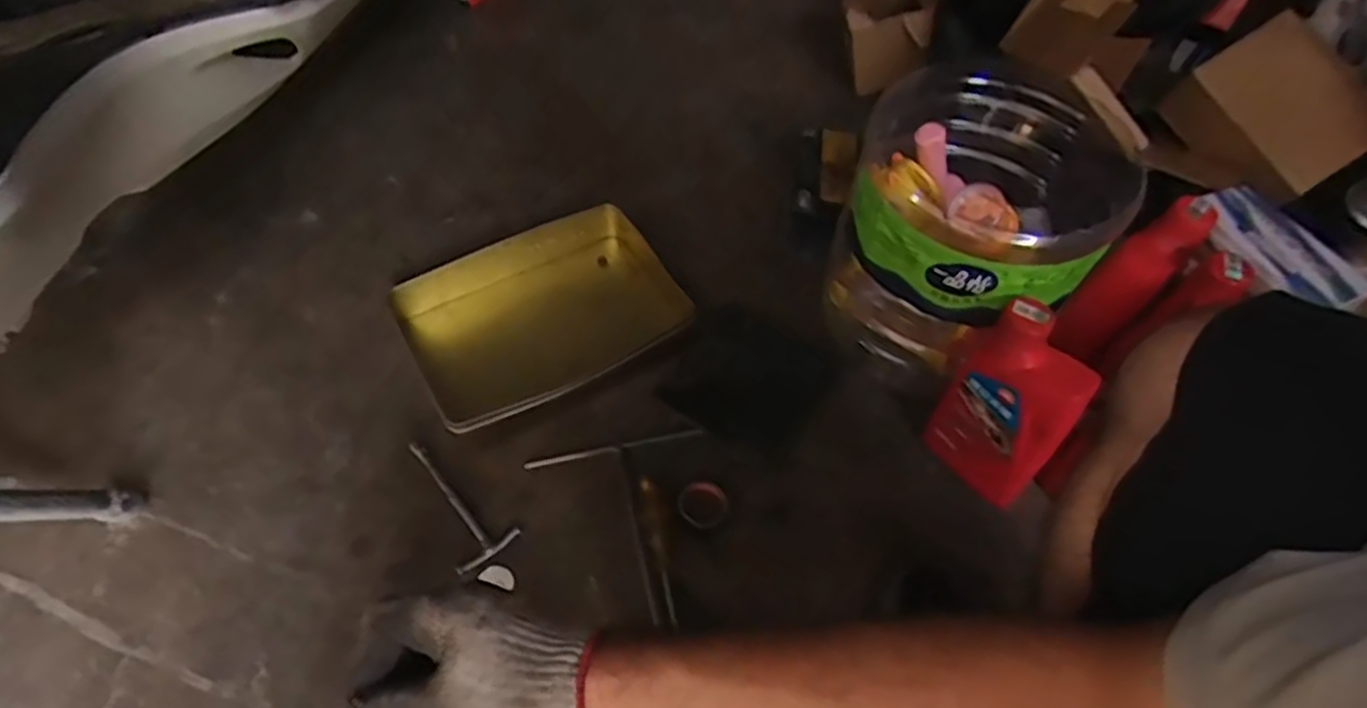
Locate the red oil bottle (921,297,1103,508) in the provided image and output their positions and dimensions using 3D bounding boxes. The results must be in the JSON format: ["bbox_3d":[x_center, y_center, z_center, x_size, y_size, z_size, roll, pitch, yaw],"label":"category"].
[{"bbox_3d":[0.315,0.055,0.693,0.057,0.211,0.113,-25,59,-18],"label":"red oil bottle"}]

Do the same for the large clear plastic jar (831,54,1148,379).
[{"bbox_3d":[0.302,-0.134,0.756,0.246,0.232,0.269,1,55,-2],"label":"large clear plastic jar"}]

